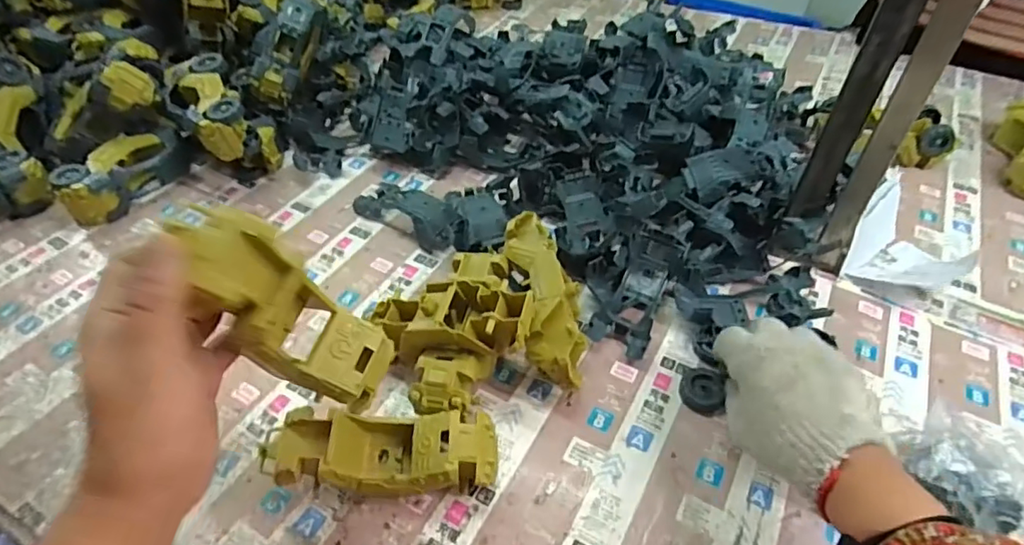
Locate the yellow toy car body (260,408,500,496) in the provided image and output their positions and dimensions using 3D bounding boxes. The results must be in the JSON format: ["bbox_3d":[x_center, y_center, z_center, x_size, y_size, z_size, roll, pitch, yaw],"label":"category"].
[{"bbox_3d":[-0.094,0.137,0.431,0.162,0.062,0.057,-1,47,-1],"label":"yellow toy car body"}]

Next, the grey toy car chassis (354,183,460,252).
[{"bbox_3d":[-0.115,-0.070,0.651,0.150,0.042,0.055,28,53,24],"label":"grey toy car chassis"}]

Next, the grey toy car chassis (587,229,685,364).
[{"bbox_3d":[0.123,0.019,0.556,0.053,0.041,0.127,21,51,18],"label":"grey toy car chassis"}]

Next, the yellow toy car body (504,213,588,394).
[{"bbox_3d":[0.033,0.021,0.521,0.061,0.056,0.173,-9,61,-8],"label":"yellow toy car body"}]

